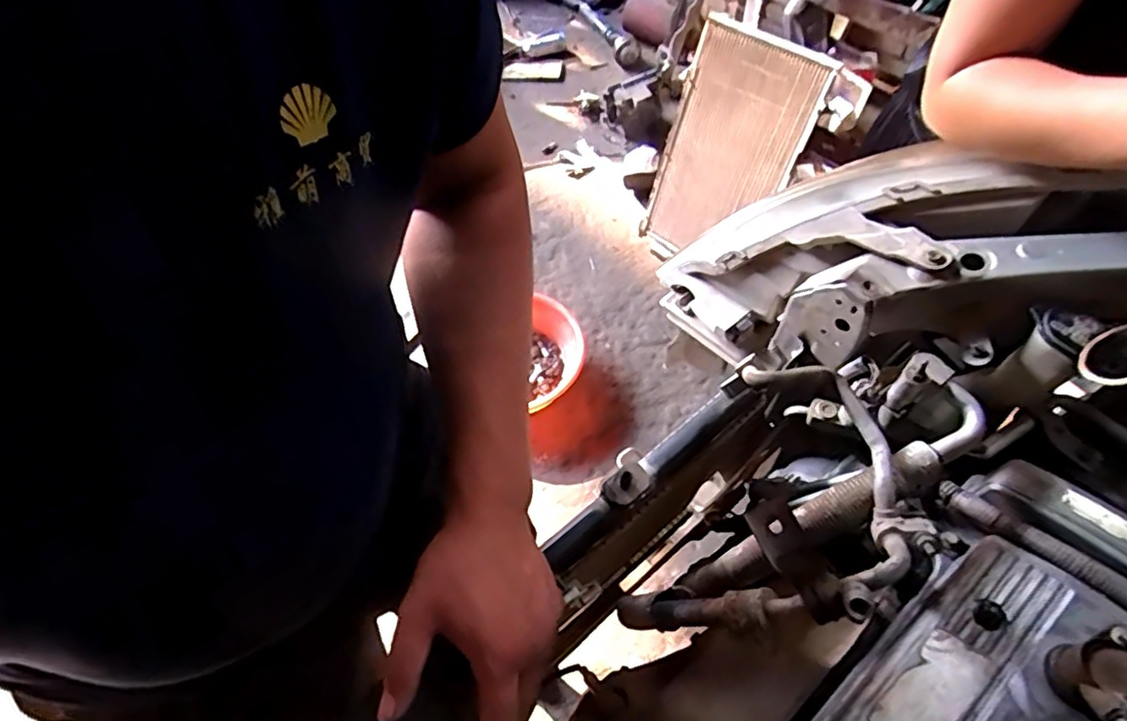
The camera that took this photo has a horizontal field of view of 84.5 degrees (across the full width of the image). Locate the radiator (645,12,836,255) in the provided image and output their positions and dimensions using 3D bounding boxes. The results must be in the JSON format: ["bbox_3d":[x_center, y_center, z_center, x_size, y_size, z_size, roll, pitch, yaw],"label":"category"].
[{"bbox_3d":[0.415,-0.524,1.630,0.353,0.615,0.067,38,46,23],"label":"radiator"}]

